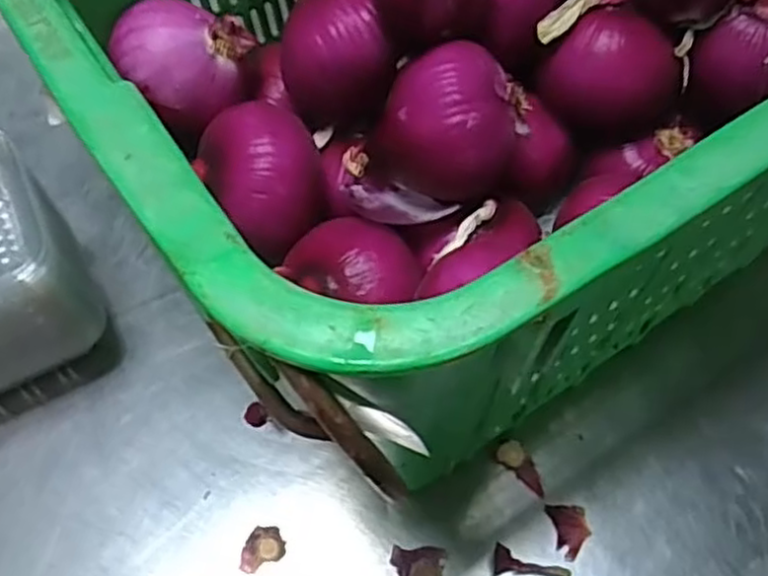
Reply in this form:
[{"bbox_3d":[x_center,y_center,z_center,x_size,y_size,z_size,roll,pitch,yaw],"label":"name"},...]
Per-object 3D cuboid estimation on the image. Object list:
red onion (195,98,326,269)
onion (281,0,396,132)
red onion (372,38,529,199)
[{"bbox_3d":[-0.077,-0.073,0.481,0.080,0.069,0.079,-1,61,2],"label":"red onion"},{"bbox_3d":[-0.034,-0.158,0.495,0.070,0.076,0.073,-1,61,2],"label":"onion"},{"bbox_3d":[0.041,-0.105,0.457,0.085,0.066,0.075,17,64,11],"label":"red onion"}]

